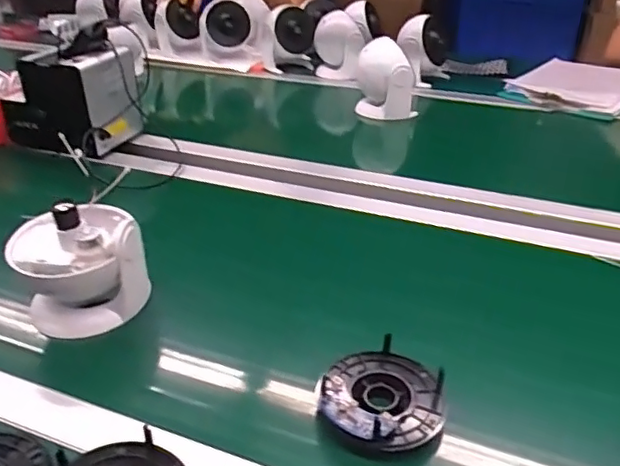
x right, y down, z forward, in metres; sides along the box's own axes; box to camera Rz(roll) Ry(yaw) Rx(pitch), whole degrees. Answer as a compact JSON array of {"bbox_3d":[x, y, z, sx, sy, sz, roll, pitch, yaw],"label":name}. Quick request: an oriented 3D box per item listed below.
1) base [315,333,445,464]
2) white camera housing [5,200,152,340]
[{"bbox_3d":[0.060,0.133,0.483,0.098,0.032,0.119,4,31,9],"label":"base"},{"bbox_3d":[-0.227,0.028,0.578,0.111,0.121,0.103,-20,36,-28],"label":"white camera housing"}]

